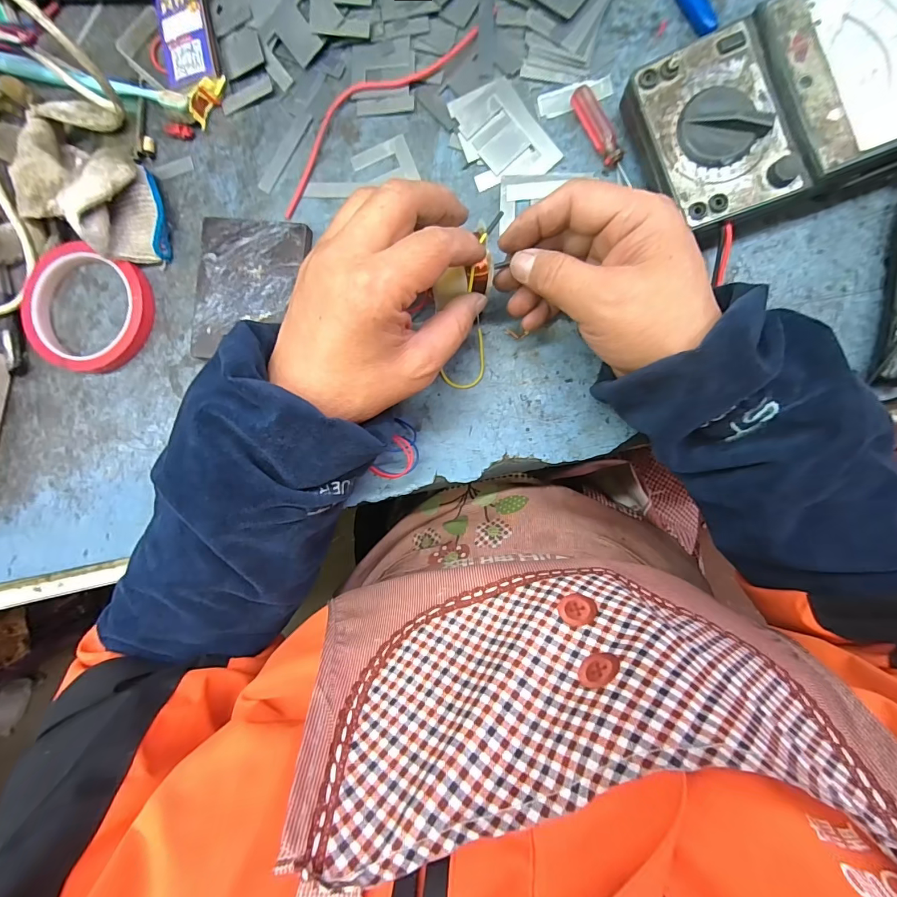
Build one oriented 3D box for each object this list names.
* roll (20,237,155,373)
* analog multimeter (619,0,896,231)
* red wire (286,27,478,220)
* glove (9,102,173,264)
[{"bbox_3d":[-0.283,-0.108,0.326,0.102,0.017,0.090,24,93,3],"label":"roll"},{"bbox_3d":[0.217,-0.215,0.272,0.188,0.050,0.116,-20,90,4],"label":"analog multimeter"},{"bbox_3d":[-0.063,-0.250,0.310,0.183,0.006,0.045,-41,88,4],"label":"red wire"},{"bbox_3d":[-0.268,-0.199,0.311,0.091,0.044,0.121,-7,91,4],"label":"glove"}]

